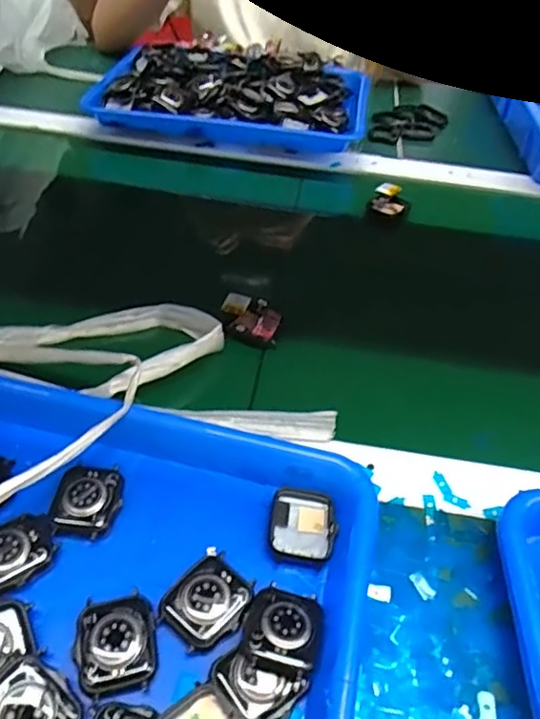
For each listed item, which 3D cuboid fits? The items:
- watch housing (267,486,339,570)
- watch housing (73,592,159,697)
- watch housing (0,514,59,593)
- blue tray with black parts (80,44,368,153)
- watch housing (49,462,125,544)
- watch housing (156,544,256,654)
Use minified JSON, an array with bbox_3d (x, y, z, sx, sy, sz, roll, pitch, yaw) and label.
[{"bbox_3d":[0.019,0.097,0.336,0.037,0.007,0.044,8,46,3],"label":"watch housing"},{"bbox_3d":[-0.076,0.140,0.286,0.037,0.011,0.044,-5,47,-10],"label":"watch housing"},{"bbox_3d":[-0.141,0.105,0.312,0.046,0.012,0.035,-28,55,-27],"label":"watch housing"},{"bbox_3d":[-0.043,-0.349,0.745,0.333,0.048,0.233,5,46,0],"label":"blue tray with black parts"},{"bbox_3d":[-0.107,0.083,0.338,0.037,0.013,0.044,7,46,1],"label":"watch housing"},{"bbox_3d":[-0.032,0.126,0.303,0.038,0.013,0.046,33,53,24],"label":"watch housing"}]

